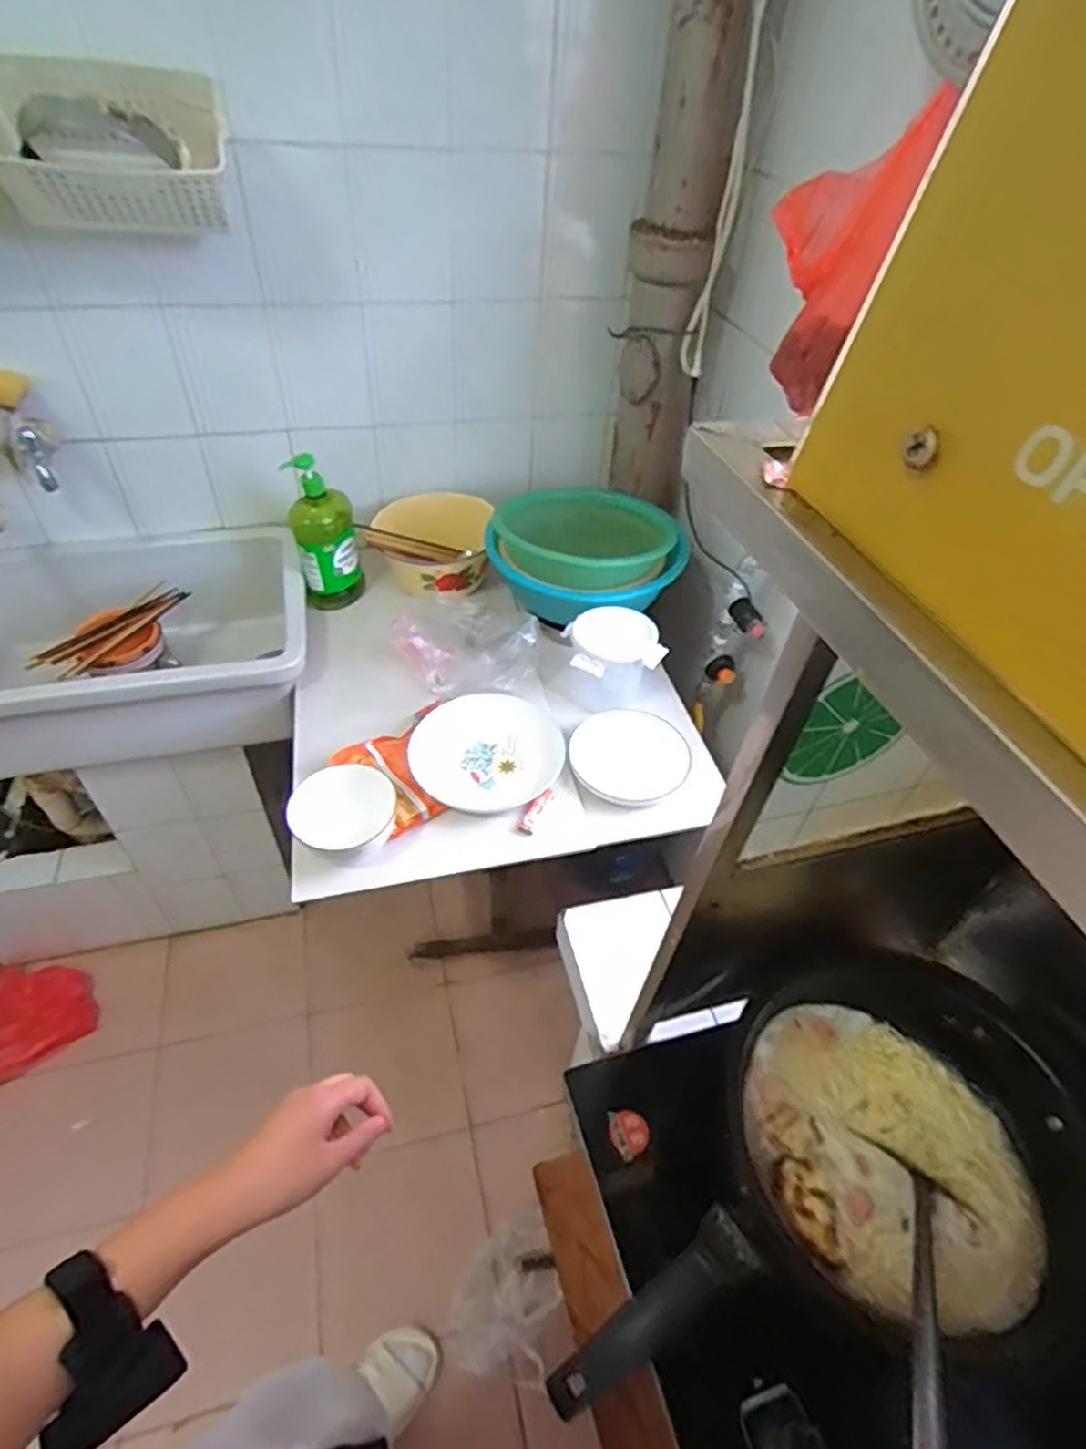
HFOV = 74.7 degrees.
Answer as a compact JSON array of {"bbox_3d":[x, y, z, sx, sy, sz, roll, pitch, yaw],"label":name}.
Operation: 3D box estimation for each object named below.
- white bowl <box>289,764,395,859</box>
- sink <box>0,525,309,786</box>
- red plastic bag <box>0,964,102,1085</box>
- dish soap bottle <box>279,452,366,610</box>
[{"bbox_3d":[-0.261,0.119,0.933,0.128,0.086,0.114,-8,47,-12],"label":"white bowl"},{"bbox_3d":[-0.750,-0.121,1.262,0.643,0.221,0.409,-11,48,-15],"label":"sink"},{"bbox_3d":[-1.077,0.600,1.416,0.309,0.108,0.206,-32,56,-30],"label":"red plastic bag"},{"bbox_3d":[-0.385,-0.333,1.261,0.110,0.248,0.084,-15,49,-18],"label":"dish soap bottle"}]

